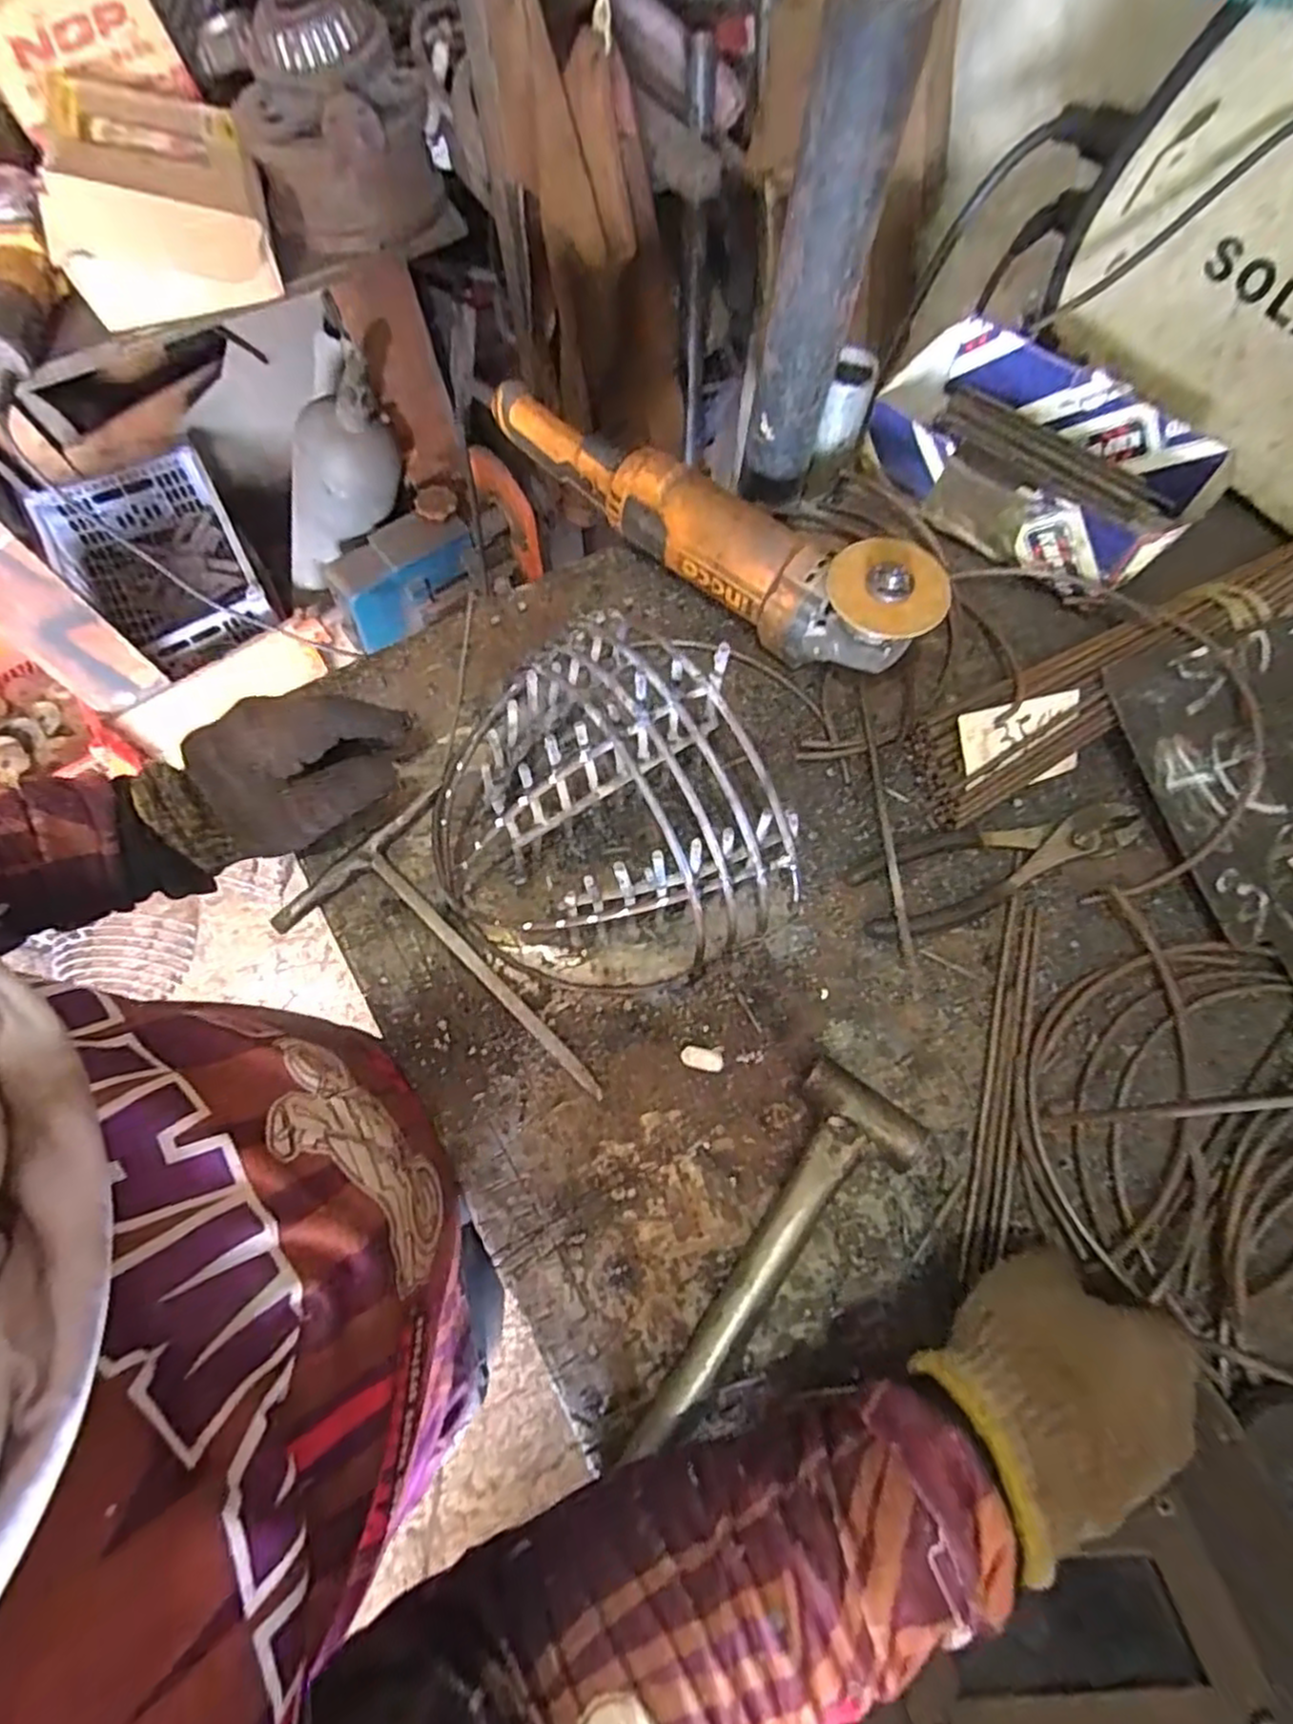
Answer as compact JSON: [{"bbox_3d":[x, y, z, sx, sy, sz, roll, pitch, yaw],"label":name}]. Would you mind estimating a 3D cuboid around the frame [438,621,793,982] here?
[{"bbox_3d":[-0.029,-0.032,0.427,0.206,0.117,0.203,-17,70,-5],"label":"frame"}]

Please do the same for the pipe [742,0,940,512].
[{"bbox_3d":[0.099,-0.339,0.425,0.049,0.277,0.051,17,71,2],"label":"pipe"}]

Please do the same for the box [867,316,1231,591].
[{"bbox_3d":[0.294,-0.306,0.546,0.234,0.057,0.143,42,75,15],"label":"box"}]

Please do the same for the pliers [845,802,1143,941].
[{"bbox_3d":[0.230,0.001,0.466,0.193,0.016,0.059,-16,69,-5],"label":"pliers"}]

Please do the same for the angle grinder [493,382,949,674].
[{"bbox_3d":[0.033,-0.251,0.514,0.377,0.082,0.074,40,75,15],"label":"angle grinder"}]

